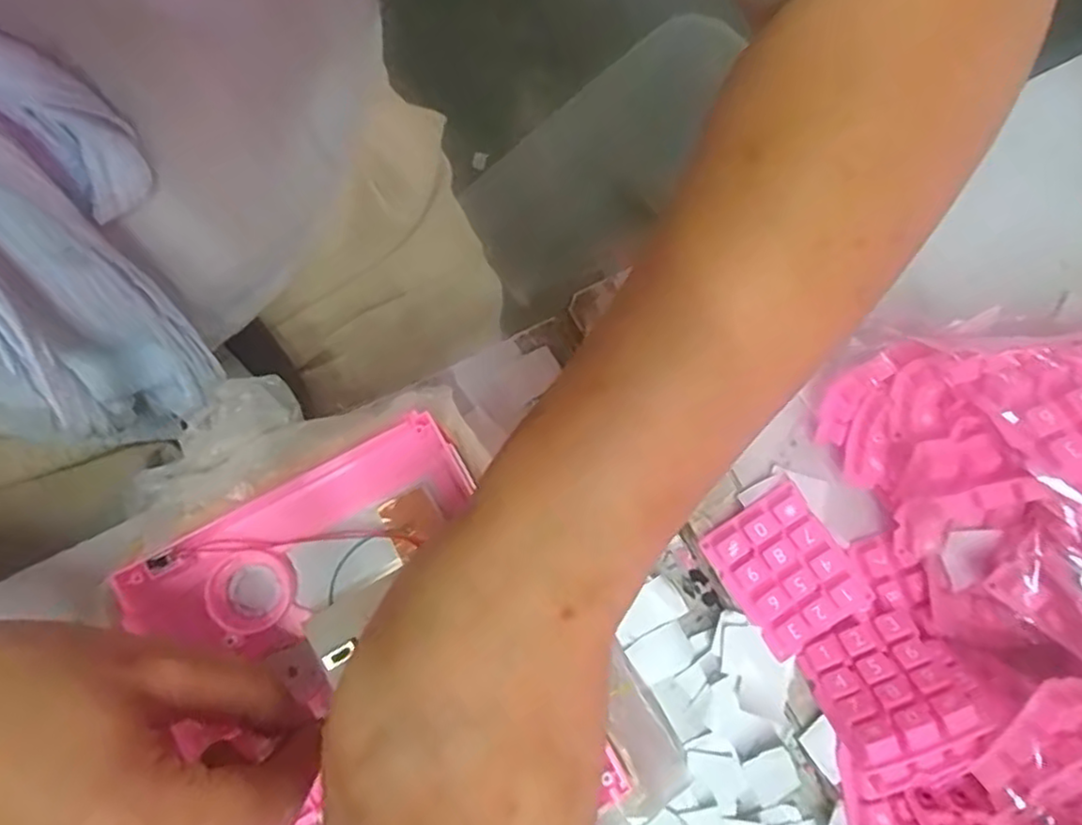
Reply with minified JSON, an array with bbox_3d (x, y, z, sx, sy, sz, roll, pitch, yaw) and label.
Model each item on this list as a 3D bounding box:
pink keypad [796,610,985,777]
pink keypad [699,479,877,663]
[{"bbox_3d":[0.135,0.105,0.269,0.052,0.056,0.012,-22,120,4],"label":"pink keypad"},{"bbox_3d":[0.105,0.067,0.292,0.049,0.013,0.060,-32,81,-10],"label":"pink keypad"}]

